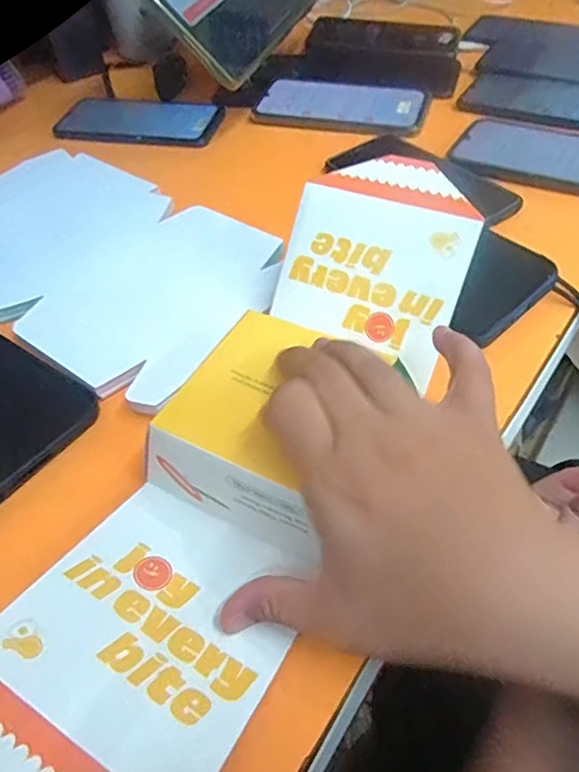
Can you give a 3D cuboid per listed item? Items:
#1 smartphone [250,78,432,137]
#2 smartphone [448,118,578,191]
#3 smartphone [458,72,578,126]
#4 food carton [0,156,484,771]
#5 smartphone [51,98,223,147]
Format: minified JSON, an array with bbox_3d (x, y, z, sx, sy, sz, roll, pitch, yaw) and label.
[{"bbox_3d":[0.051,-0.280,0.569,0.165,0.015,0.068,14,53,17],"label":"smartphone"},{"bbox_3d":[0.227,-0.194,0.475,0.167,0.008,0.091,22,56,22],"label":"smartphone"},{"bbox_3d":[0.253,-0.276,0.542,0.164,0.006,0.078,26,57,24],"label":"smartphone"},{"bbox_3d":[-0.010,0.025,0.281,0.103,0.060,0.331,22,65,22],"label":"food carton"},{"bbox_3d":[-0.154,-0.274,0.586,0.172,0.010,0.082,5,51,10],"label":"smartphone"}]

